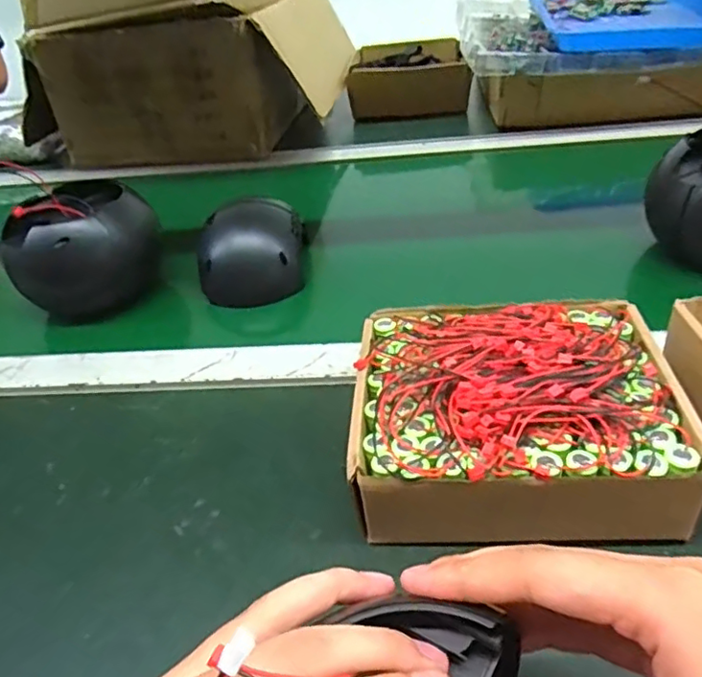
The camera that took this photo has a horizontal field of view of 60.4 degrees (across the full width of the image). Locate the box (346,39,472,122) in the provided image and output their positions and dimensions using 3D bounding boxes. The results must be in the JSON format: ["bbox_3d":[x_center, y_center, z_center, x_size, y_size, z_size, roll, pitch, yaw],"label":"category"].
[{"bbox_3d":[0.093,-0.415,0.961,0.176,0.067,0.196,-1,36,8],"label":"box"}]

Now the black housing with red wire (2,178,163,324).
[{"bbox_3d":[-0.239,-0.089,0.549,0.121,0.090,0.129,-19,38,-16],"label":"black housing with red wire"}]

